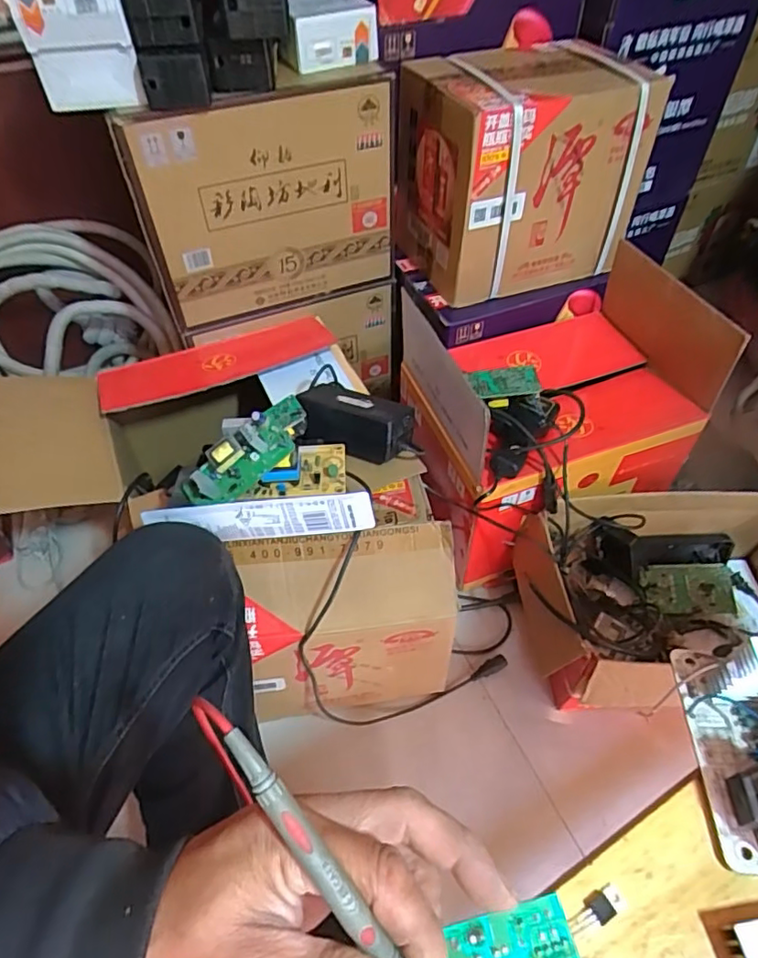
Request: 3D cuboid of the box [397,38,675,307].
[{"bbox_3d":[0.225,-0.486,0.927,0.350,0.285,0.217,-17,53,-12],"label":"box"}]

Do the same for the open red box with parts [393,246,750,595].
[{"bbox_3d":[0.266,-0.095,0.935,0.399,0.368,0.302,-19,53,-14],"label":"open red box with parts"}]

